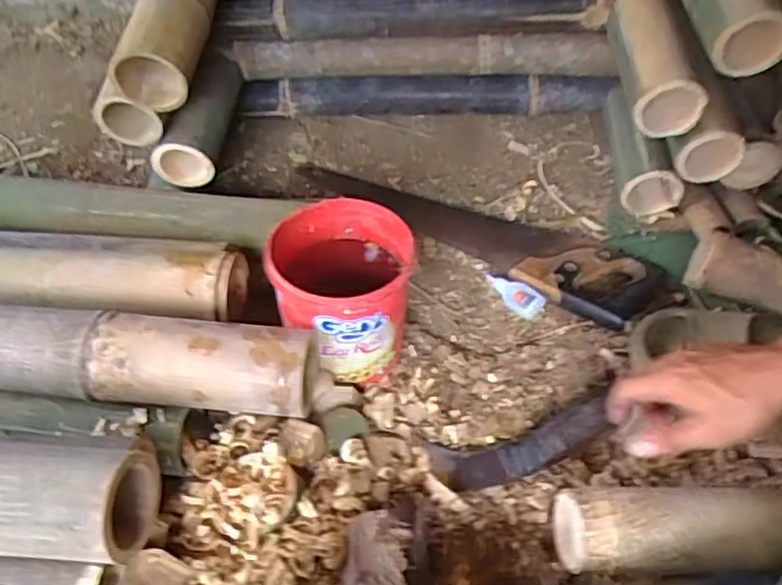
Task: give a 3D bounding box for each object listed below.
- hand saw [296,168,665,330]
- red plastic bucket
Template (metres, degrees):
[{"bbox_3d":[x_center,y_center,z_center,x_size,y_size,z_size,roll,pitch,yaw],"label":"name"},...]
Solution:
[{"bbox_3d":[0.099,-0.090,0.840,0.484,0.026,0.121,25,54,20],"label":"hand saw"},{"bbox_3d":[-0.050,0.004,0.680,0.137,0.155,0.134,0,49,0],"label":"red plastic bucket"}]

